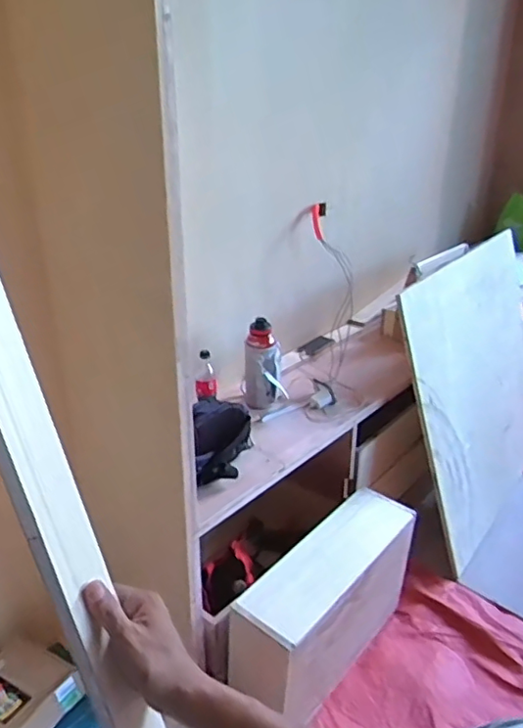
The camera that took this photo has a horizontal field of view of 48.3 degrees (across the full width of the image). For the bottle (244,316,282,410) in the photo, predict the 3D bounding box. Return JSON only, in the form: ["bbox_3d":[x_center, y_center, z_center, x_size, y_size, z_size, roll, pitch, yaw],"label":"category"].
[{"bbox_3d":[0.003,0.003,1.781,0.107,0.262,0.101,-1,25,-3],"label":"bottle"}]

